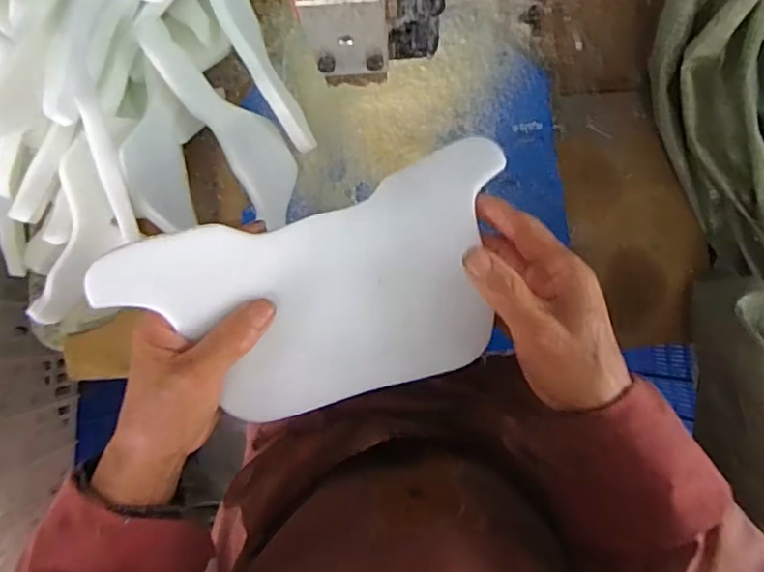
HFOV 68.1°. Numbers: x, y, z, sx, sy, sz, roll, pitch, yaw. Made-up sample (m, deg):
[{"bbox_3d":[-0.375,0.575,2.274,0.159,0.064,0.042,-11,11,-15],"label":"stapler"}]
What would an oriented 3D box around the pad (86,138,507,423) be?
[{"bbox_3d":[-0.026,0.007,0.352,0.244,0.025,0.132,-20,103,-16],"label":"pad"}]

